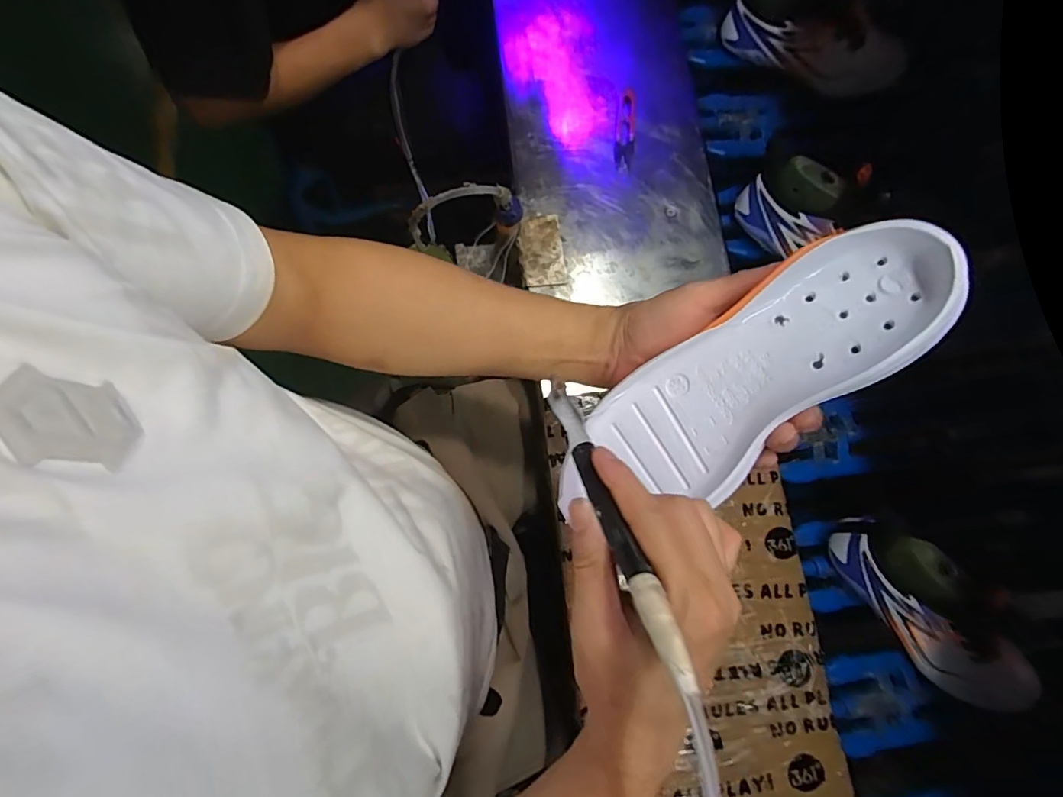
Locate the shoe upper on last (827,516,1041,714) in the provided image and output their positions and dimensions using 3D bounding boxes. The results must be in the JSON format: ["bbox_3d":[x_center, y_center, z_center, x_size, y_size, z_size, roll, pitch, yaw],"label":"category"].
[{"bbox_3d":[0.412,0.225,0.495,0.076,0.100,0.254,-43,95,-9],"label":"shoe upper on last"}]

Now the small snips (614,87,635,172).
[{"bbox_3d":[0.113,-0.323,0.602,0.024,0.008,0.108,5,73,0],"label":"small snips"}]

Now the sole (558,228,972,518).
[{"bbox_3d":[0.127,-0.004,0.313,0.253,0.022,0.089,-37,81,18],"label":"sole"}]

